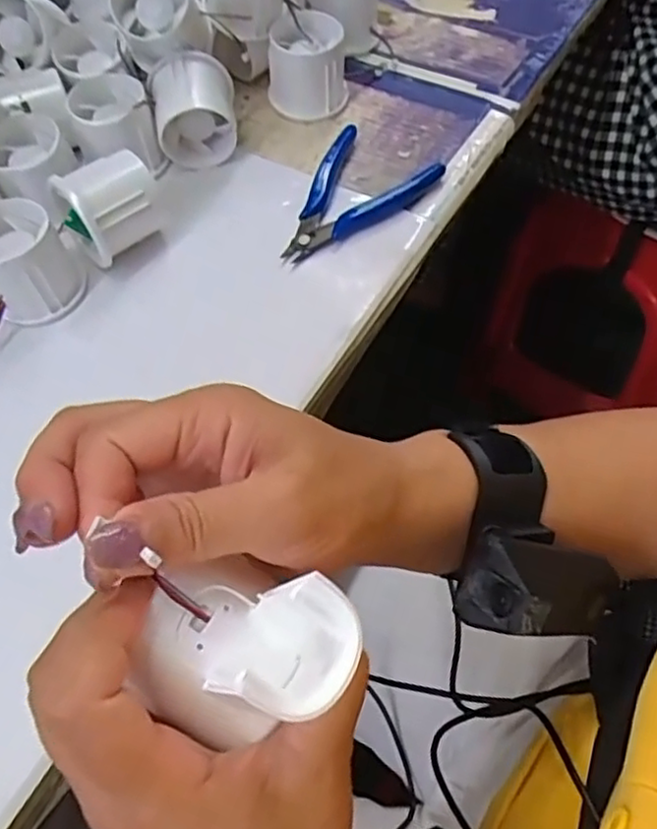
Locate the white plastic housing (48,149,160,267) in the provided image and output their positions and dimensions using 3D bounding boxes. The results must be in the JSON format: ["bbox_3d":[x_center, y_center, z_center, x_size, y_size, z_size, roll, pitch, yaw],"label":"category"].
[{"bbox_3d":[-0.130,-0.124,0.410,0.056,0.054,0.046,-31,62,-15],"label":"white plastic housing"}]

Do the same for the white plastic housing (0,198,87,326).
[{"bbox_3d":[-0.179,-0.092,0.396,0.054,0.045,0.053,-1,59,2],"label":"white plastic housing"}]

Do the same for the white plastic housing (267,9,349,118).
[{"bbox_3d":[-0.015,-0.249,0.481,0.058,0.051,0.053,-5,58,0],"label":"white plastic housing"}]

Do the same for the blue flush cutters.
[{"bbox_3d":[0.010,-0.142,0.436,0.076,0.016,0.117,33,66,21],"label":"blue flush cutters"}]

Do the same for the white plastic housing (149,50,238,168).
[{"bbox_3d":[-0.090,-0.206,0.454,0.053,0.055,0.053,-6,58,-1],"label":"white plastic housing"}]

